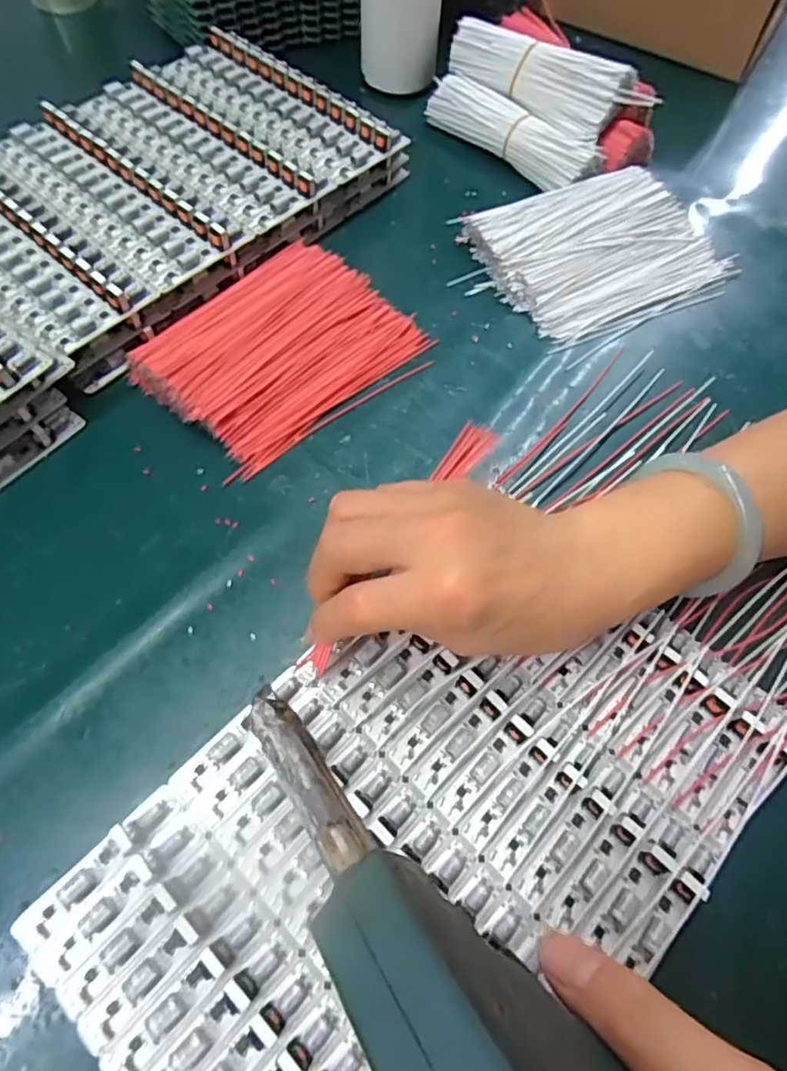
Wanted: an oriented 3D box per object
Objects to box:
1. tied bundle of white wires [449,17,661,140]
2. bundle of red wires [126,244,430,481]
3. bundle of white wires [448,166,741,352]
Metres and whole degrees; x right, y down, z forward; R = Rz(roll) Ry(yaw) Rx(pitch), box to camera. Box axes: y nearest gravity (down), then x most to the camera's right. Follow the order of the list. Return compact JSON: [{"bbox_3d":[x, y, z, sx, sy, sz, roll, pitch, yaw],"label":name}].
[{"bbox_3d":[0.113,-0.345,0.454,0.155,0.052,0.023,33,23,18],"label":"tied bundle of white wires"},{"bbox_3d":[-0.067,-0.114,0.362,0.153,0.026,0.113,-39,70,-18],"label":"bundle of red wires"},{"bbox_3d":[0.147,-0.196,0.411,0.168,0.028,0.120,-17,65,-10],"label":"bundle of white wires"}]

